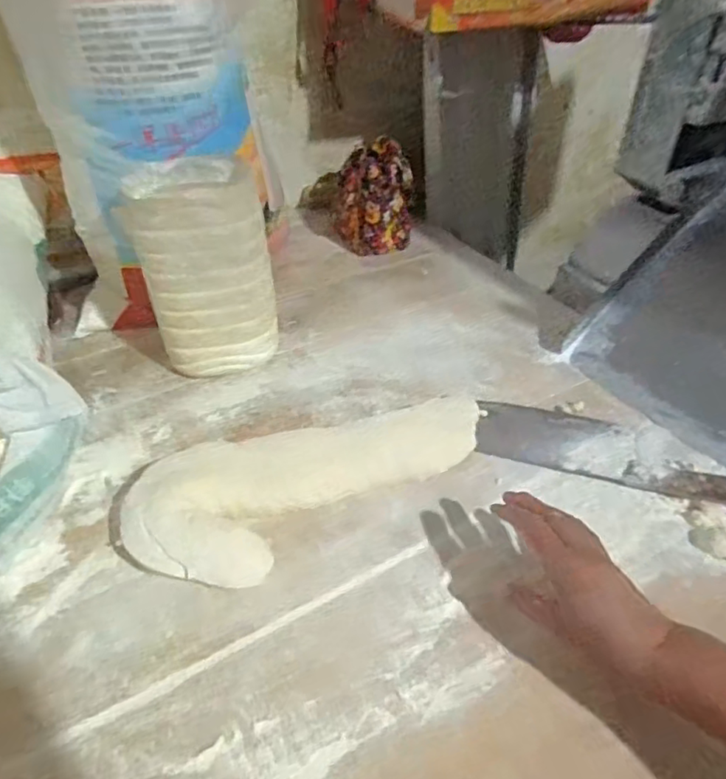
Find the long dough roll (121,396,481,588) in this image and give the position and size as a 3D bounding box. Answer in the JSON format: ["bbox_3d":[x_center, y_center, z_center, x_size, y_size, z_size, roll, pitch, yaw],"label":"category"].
[{"bbox_3d":[-0.040,0.081,0.601,0.394,0.051,0.146,-19,46,-22],"label":"long dough roll"}]

